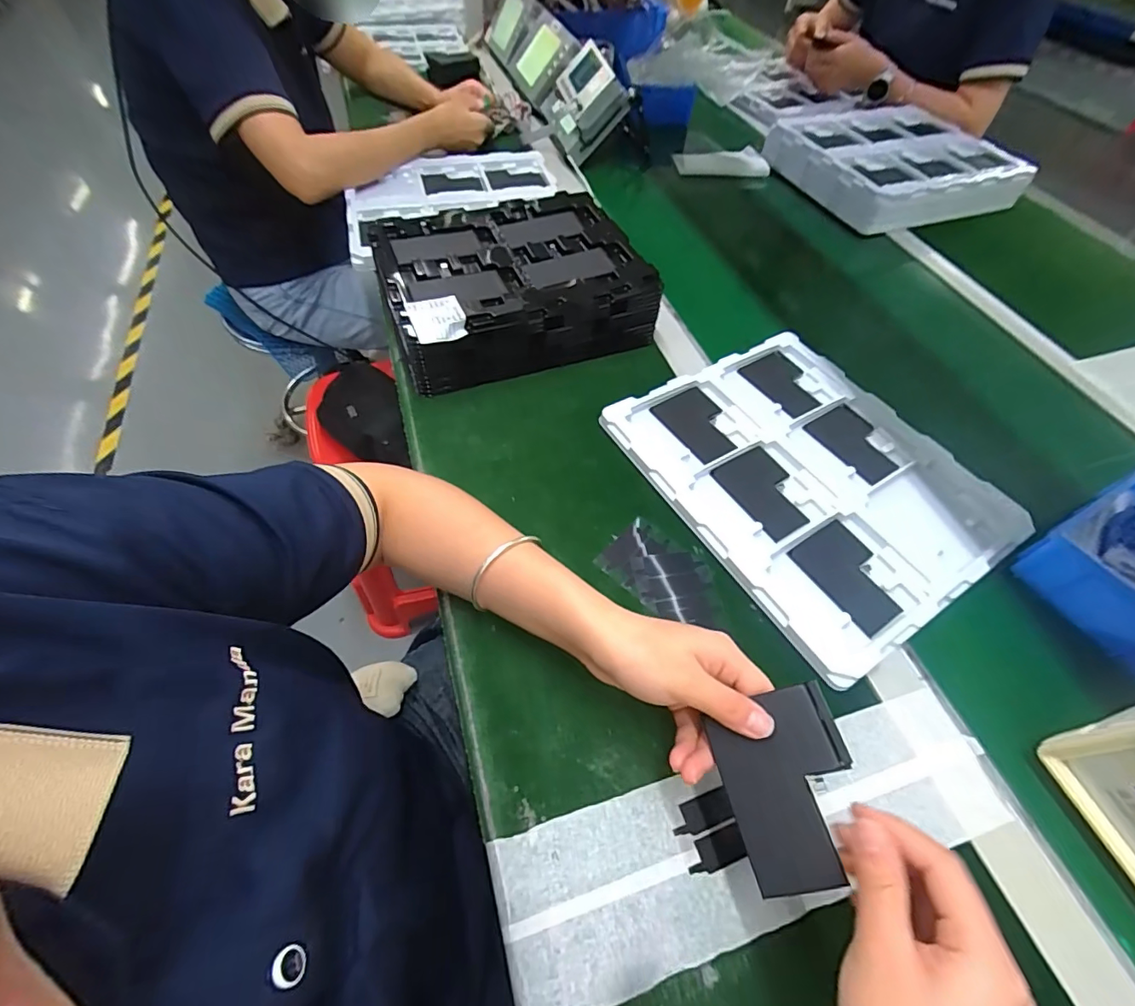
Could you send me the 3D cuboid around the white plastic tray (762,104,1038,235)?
[{"bbox_3d":[0.579,-0.610,0.871,0.343,0.062,0.317,-16,57,-12],"label":"white plastic tray"}]

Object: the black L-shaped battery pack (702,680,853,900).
[{"bbox_3d":[0.117,0.148,0.258,0.065,0.004,0.088,-24,64,17],"label":"black L-shaped battery pack"}]

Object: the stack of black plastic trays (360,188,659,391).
[{"bbox_3d":[-0.067,-0.266,0.590,0.293,0.080,0.238,-20,59,-15],"label":"stack of black plastic trays"}]

